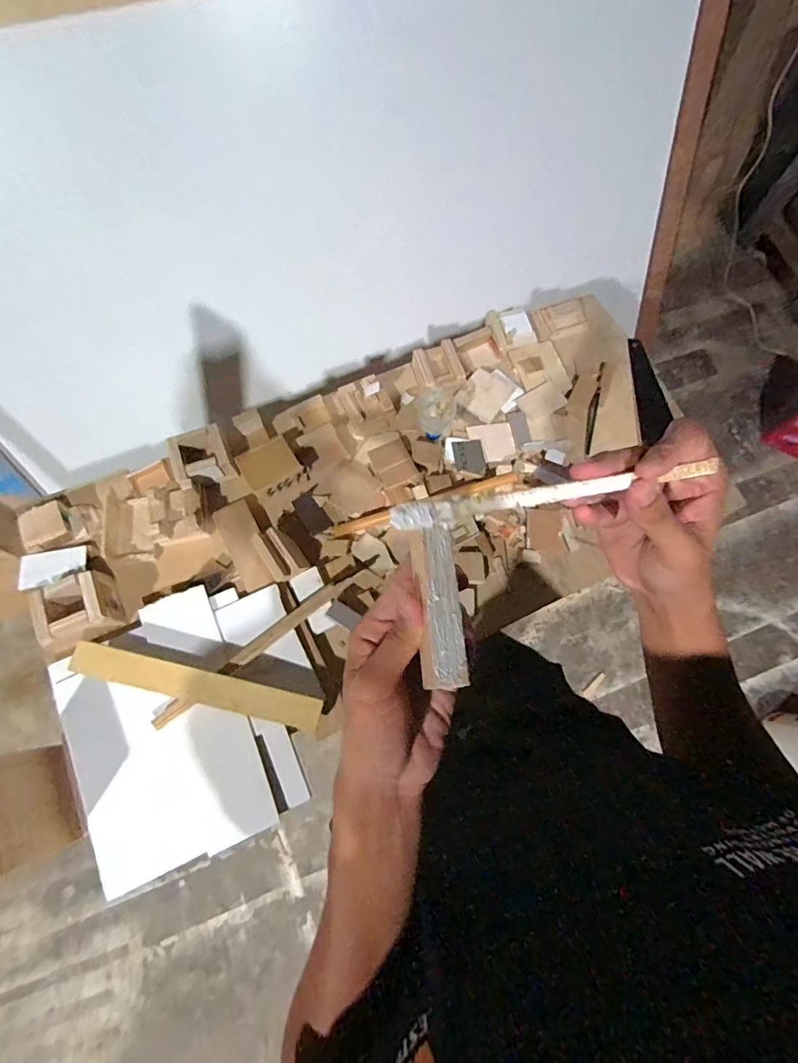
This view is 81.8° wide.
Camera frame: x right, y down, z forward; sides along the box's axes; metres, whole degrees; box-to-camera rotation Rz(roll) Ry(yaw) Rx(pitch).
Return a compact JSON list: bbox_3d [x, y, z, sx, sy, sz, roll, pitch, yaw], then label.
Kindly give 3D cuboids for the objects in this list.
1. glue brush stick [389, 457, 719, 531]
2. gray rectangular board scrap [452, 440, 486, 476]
[{"bbox_3d":[0.090,-0.022,0.258,0.192,0.007,0.013,-9,72,-9],"label":"glue brush stick"},{"bbox_3d":[0.129,-0.133,0.833,0.055,0.008,0.067,-9,73,-3],"label":"gray rectangular board scrap"}]

